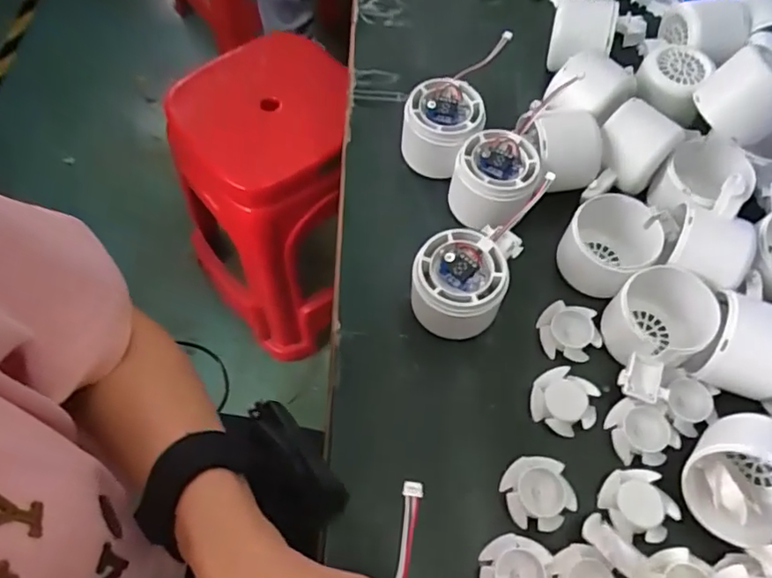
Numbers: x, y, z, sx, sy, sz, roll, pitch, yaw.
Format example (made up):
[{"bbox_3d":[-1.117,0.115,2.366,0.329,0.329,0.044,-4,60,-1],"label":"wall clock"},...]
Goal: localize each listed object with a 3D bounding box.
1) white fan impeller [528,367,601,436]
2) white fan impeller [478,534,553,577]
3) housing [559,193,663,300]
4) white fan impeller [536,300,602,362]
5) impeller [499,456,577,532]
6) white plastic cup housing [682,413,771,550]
[{"bbox_3d":[0.112,0.071,0.365,0.040,0.010,0.038,32,67,16],"label":"white fan impeller"},{"bbox_3d":[0.070,0.157,0.316,0.037,0.014,0.040,0,62,1],"label":"white fan impeller"},{"bbox_3d":[0.156,-0.030,0.402,0.057,0.046,0.062,0,62,1],"label":"housing"},{"bbox_3d":[0.124,0.029,0.391,0.040,0.020,0.037,0,62,1],"label":"white fan impeller"},{"bbox_3d":[0.089,0.119,0.337,0.038,0.010,0.040,0,62,1],"label":"impeller"},{"bbox_3d":[0.202,0.107,0.322,0.063,0.039,0.063,0,62,1],"label":"white plastic cup housing"}]

